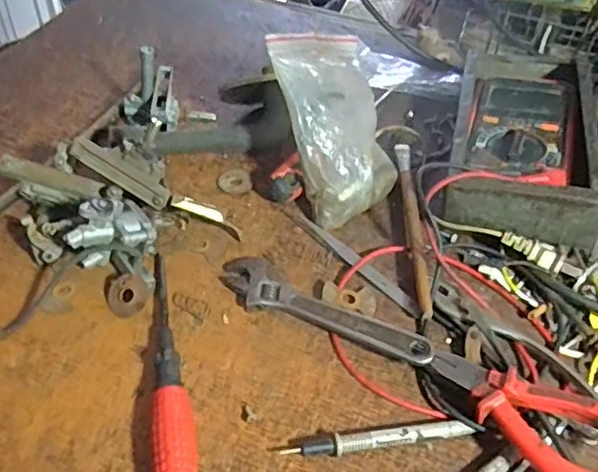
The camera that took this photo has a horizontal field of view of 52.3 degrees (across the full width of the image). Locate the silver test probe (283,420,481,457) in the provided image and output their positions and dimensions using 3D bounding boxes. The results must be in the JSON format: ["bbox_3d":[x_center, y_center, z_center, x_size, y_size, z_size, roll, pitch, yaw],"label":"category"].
[{"bbox_3d":[0.046,0.114,0.340,0.107,0.011,0.010,-6,46,-11],"label":"silver test probe"}]

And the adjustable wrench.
[{"bbox_3d":[0.013,0.051,0.393,0.148,0.012,0.034,25,48,20],"label":"adjustable wrench"}]

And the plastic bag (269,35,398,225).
[{"bbox_3d":[0.032,-0.085,0.468,0.096,0.140,0.028,-19,6,-33],"label":"plastic bag"}]

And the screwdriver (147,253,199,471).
[{"bbox_3d":[-0.076,0.073,0.359,0.024,0.021,0.161,-6,46,-10],"label":"screwdriver"}]

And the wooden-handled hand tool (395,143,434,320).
[{"bbox_3d":[0.086,-0.011,0.458,0.013,0.008,0.181,3,45,-2],"label":"wooden-handled hand tool"}]

